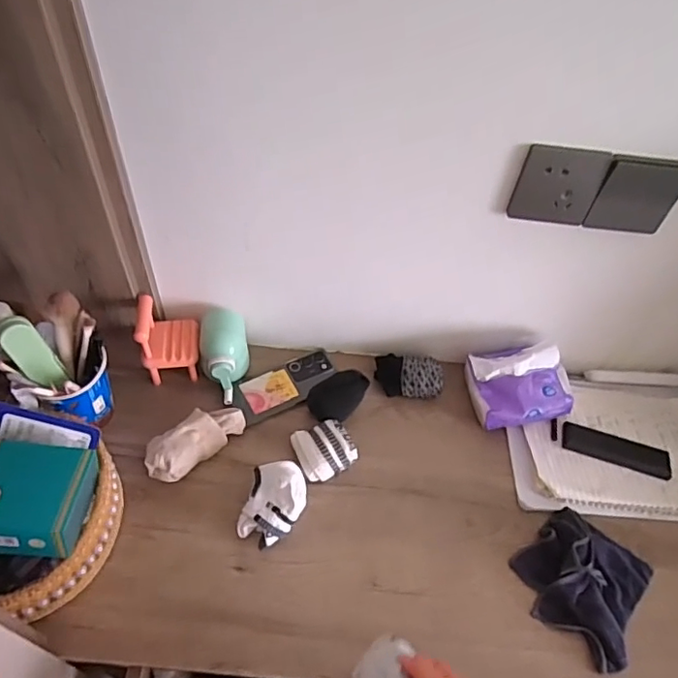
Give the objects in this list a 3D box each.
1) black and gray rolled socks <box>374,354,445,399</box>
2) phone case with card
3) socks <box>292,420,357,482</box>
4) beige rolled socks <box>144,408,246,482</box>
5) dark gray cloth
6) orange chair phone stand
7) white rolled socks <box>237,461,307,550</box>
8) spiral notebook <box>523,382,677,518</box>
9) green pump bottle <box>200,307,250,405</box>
[{"bbox_3d":[0.099,0.058,0.788,0.093,0.060,0.064,8,50,1],"label":"black and gray rolled socks"},{"bbox_3d":[-0.074,0.064,0.784,0.158,0.009,0.068,-27,58,-25],"label":"phone case with card"},{"bbox_3d":[-0.019,0.142,0.706,0.070,0.033,0.073,-16,54,-18],"label":"socks"},{"bbox_3d":[-0.188,0.128,0.702,0.058,0.044,0.130,37,56,23],"label":"beige rolled socks"},{"bbox_3d":[0.290,0.277,0.636,0.136,0.033,0.137,38,57,24],"label":"dark gray cloth"},{"bbox_3d":[-0.231,0.002,0.752,0.072,0.103,0.074,-3,51,-8],"label":"orange chair phone stand"},{"bbox_3d":[-0.077,0.195,0.653,0.068,0.048,0.097,13,50,5],"label":"white rolled socks"},{"bbox_3d":[0.396,0.148,0.756,0.262,0.021,0.190,4,50,-2],"label":"spiral notebook"},{"bbox_3d":[-0.160,0.026,0.766,0.067,0.076,0.109,-6,51,-10],"label":"green pump bottle"}]

